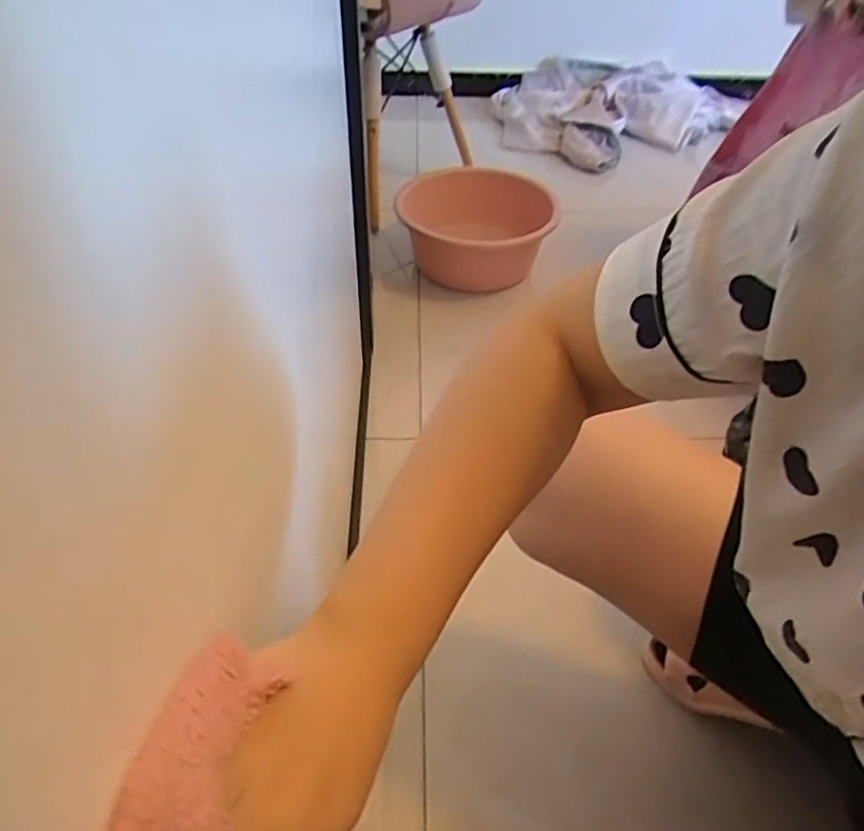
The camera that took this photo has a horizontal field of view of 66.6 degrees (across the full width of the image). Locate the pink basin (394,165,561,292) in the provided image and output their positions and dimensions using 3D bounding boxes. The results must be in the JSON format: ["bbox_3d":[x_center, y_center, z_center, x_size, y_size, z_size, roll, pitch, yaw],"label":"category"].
[{"bbox_3d":[0.103,-0.441,1.485,0.356,0.146,0.383,5,43,2],"label":"pink basin"}]

